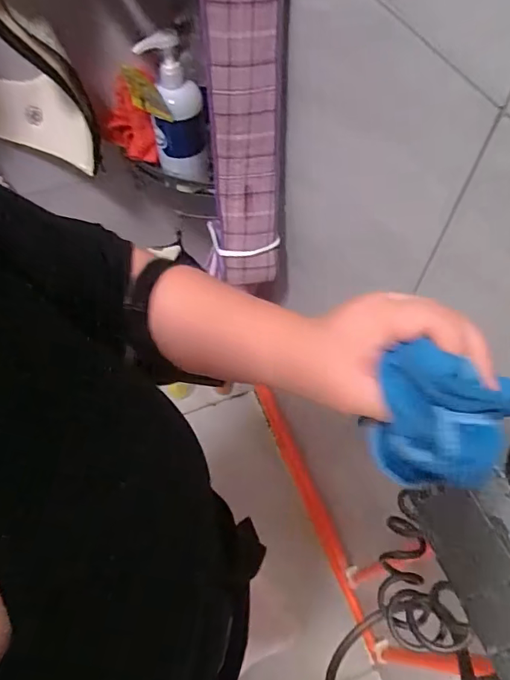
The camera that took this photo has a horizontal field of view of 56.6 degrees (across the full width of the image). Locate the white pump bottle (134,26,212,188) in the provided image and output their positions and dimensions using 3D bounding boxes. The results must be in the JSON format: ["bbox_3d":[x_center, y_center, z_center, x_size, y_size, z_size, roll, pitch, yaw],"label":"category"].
[{"bbox_3d":[-0.108,-0.318,0.649,0.070,0.192,0.076,-5,59,-2],"label":"white pump bottle"}]

